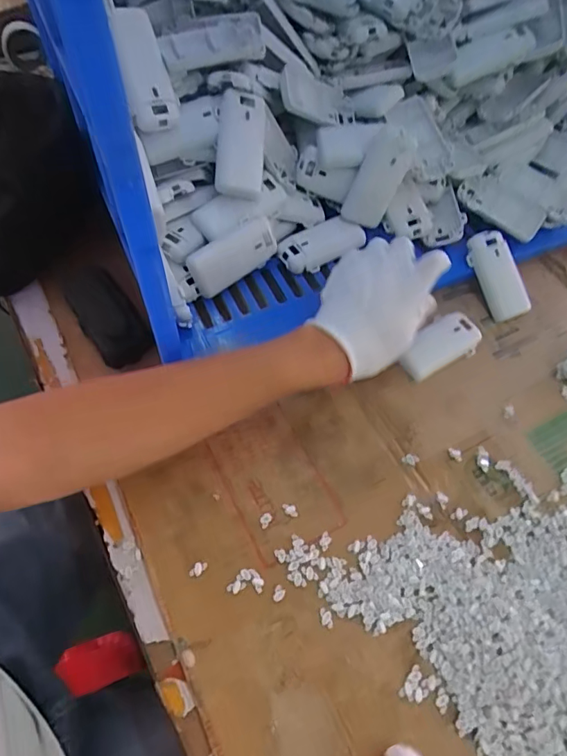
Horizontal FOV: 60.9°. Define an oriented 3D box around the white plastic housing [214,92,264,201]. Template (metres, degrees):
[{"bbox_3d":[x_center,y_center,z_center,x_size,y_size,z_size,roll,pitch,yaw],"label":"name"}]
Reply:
[{"bbox_3d":[-0.042,-0.220,0.461,0.043,0.091,0.023,4,19,2],"label":"white plastic housing"}]

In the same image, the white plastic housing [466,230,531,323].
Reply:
[{"bbox_3d":[0.230,-0.110,0.521,0.043,0.009,0.095,-23,92,7],"label":"white plastic housing"}]

